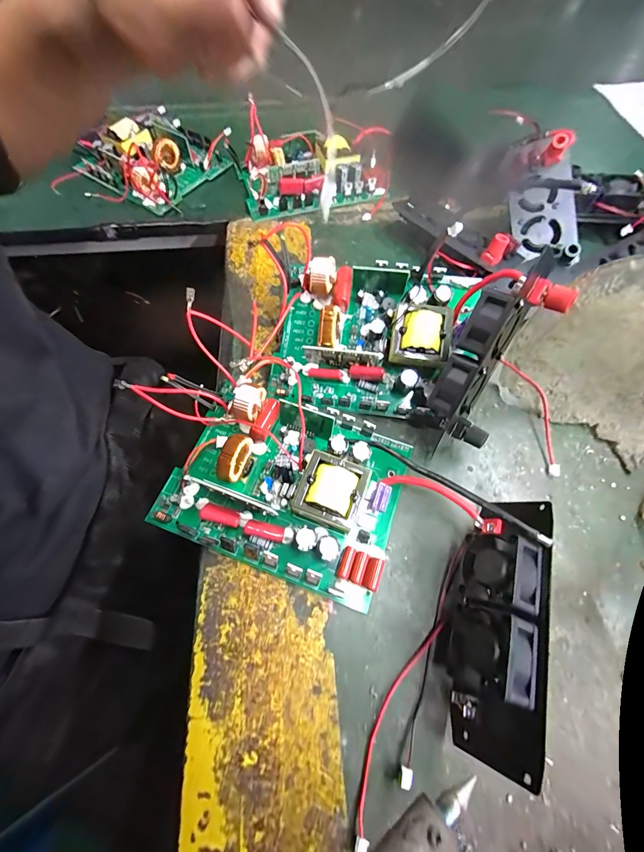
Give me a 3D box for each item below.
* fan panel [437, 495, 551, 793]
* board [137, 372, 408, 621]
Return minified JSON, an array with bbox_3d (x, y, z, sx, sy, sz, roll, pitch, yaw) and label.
[{"bbox_3d":[0.100,0.112,0.201,0.032,0.057,0.136,24,66,-14],"label":"fan panel"},{"bbox_3d":[-0.029,0.038,0.250,0.168,0.035,0.125,18,66,9],"label":"board"}]

